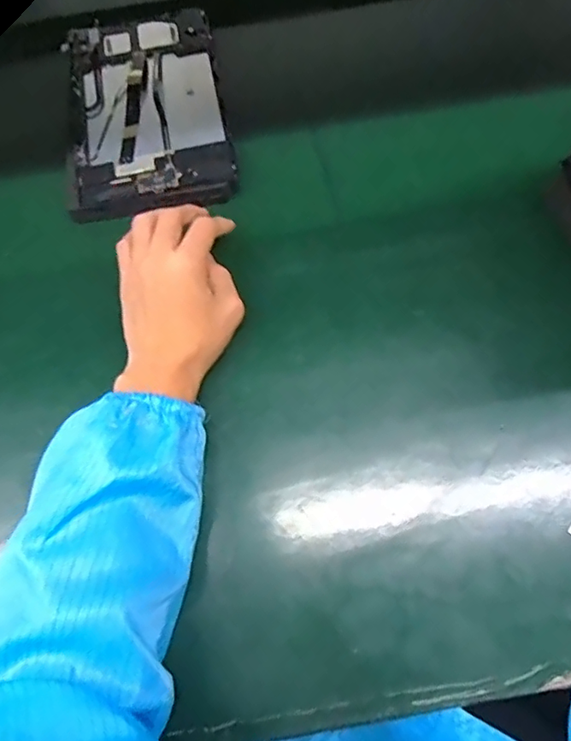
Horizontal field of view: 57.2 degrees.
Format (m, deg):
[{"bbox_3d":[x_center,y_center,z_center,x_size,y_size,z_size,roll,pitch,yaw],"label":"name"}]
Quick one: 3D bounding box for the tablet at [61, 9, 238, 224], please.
[{"bbox_3d":[-0.138,-0.261,0.517,0.150,0.012,0.241,-11,70,-3],"label":"tablet"}]

